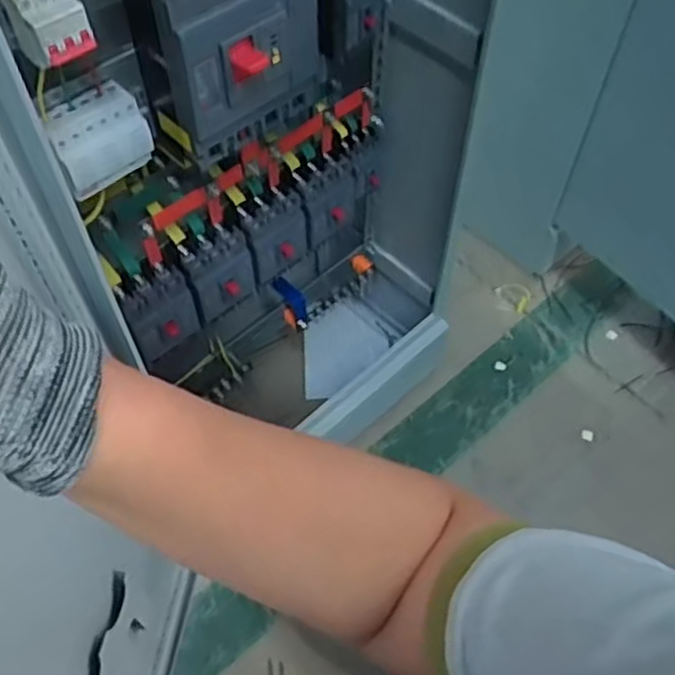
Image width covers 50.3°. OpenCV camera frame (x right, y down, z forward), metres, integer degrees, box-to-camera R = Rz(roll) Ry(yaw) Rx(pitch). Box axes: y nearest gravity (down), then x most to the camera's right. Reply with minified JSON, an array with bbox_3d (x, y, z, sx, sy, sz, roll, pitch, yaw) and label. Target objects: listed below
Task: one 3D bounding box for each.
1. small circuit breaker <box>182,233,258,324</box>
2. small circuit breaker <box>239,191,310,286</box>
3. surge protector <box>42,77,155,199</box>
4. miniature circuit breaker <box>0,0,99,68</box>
[{"bbox_3d":[-0.180,-0.094,1.130,0.109,0.111,0.064,-24,59,-16],"label":"small circuit breaker"},{"bbox_3d":[-0.099,-0.162,1.180,0.115,0.123,0.058,-31,61,-20],"label":"small circuit breaker"},{"bbox_3d":[-0.278,-0.226,0.841,0.062,0.088,0.111,35,62,22],"label":"surge protector"},{"bbox_3d":[-0.281,-0.312,0.702,0.059,0.064,0.061,-34,62,-21],"label":"miniature circuit breaker"}]

